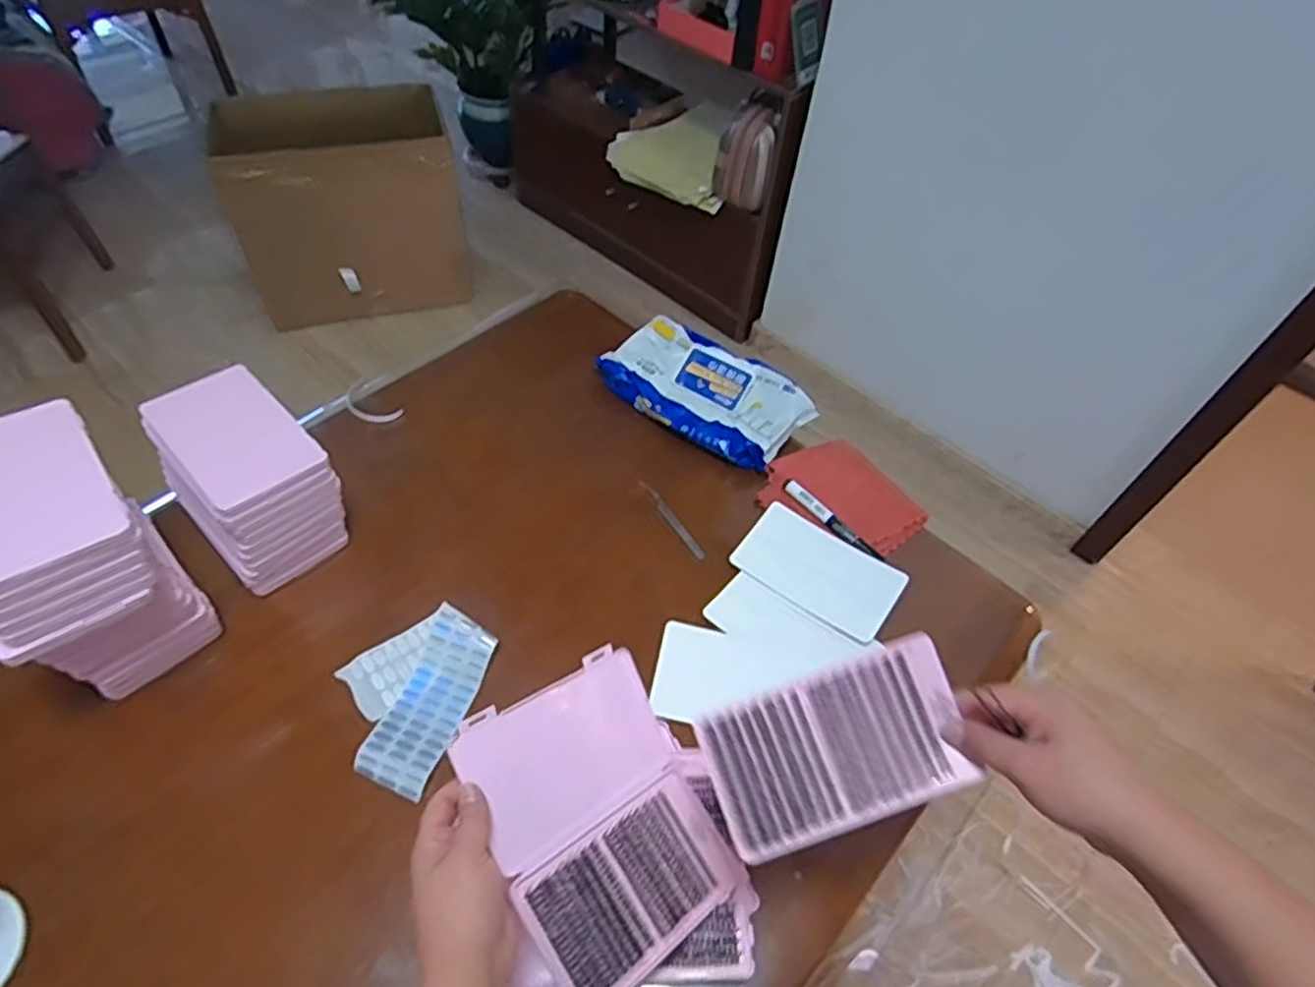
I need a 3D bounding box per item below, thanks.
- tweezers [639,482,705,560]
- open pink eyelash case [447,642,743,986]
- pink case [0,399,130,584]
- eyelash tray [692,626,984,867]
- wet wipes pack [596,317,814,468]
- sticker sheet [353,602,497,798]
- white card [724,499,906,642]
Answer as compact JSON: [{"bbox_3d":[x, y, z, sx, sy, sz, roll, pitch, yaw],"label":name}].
[{"bbox_3d":[0.015,0.029,0.867,0.014,0.007,0.127,-26,59,-23],"label":"tweezers"},{"bbox_3d":[-0.048,0.259,0.600,0.185,0.032,0.224,-26,80,-43],"label":"open pink eyelash case"},{"bbox_3d":[-0.485,-0.005,0.567,0.103,0.016,0.159,-32,61,-26],"label":"pink case"},{"bbox_3d":[0.121,0.174,0.508,0.169,0.012,0.101,-22,79,1],"label":"eyelash tray"},{"bbox_3d":[0.059,-0.137,0.956,0.265,0.045,0.142,36,57,21],"label":"wet wipes pack"},{"bbox_3d":[-0.214,0.194,0.706,0.067,0.022,0.168,18,53,8],"label":"sticker sheet"},{"bbox_3d":[0.177,0.082,0.814,0.170,0.009,0.100,32,62,19],"label":"white card"}]

